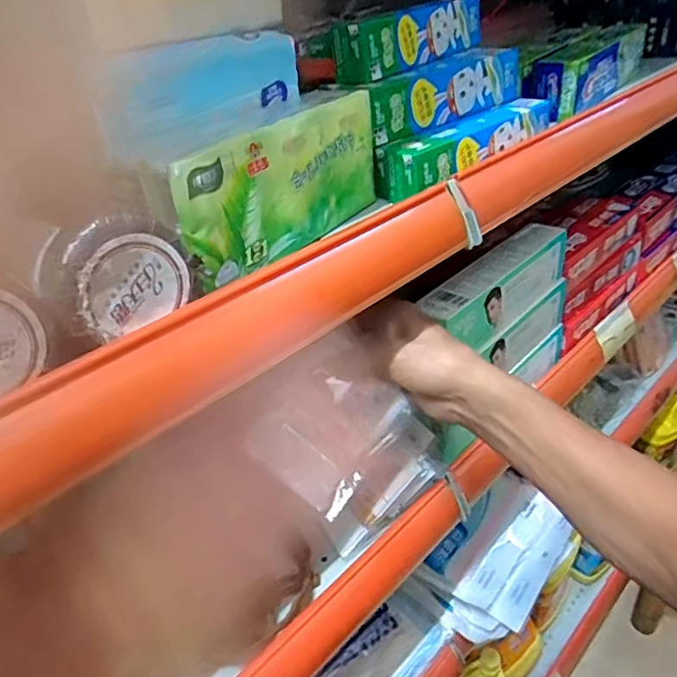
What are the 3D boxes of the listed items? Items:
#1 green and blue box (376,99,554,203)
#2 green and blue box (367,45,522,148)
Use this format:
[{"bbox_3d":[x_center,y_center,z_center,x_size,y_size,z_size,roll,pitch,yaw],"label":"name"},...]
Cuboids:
[{"bbox_3d":[0.094,-0.136,0.391,0.146,0.038,0.036,-25,38,-29],"label":"green and blue box"},{"bbox_3d":[0.069,-0.177,0.396,0.144,0.041,0.038,-25,38,-29],"label":"green and blue box"}]

